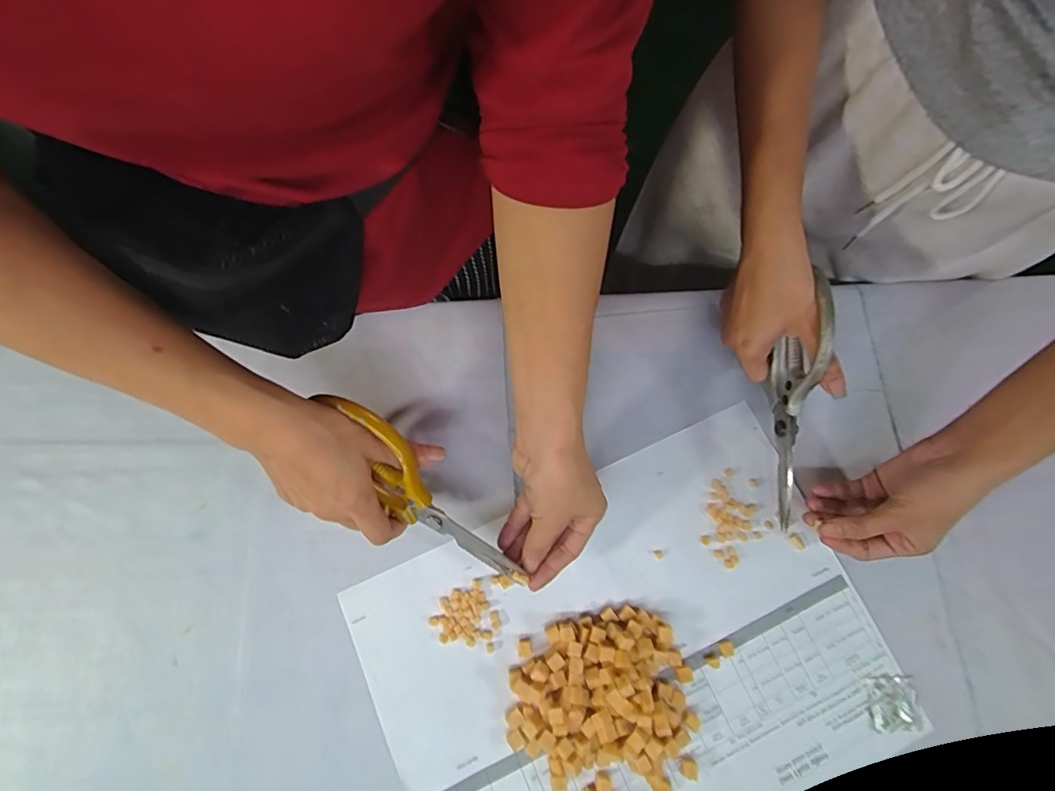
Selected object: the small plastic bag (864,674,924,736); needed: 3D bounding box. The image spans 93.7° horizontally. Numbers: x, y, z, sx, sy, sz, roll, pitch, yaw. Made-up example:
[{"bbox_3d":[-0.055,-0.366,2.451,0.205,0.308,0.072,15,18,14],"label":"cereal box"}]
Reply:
[{"bbox_3d":[0.295,0.249,0.398,0.043,0.004,0.041,-1,76,-2],"label":"small plastic bag"}]

